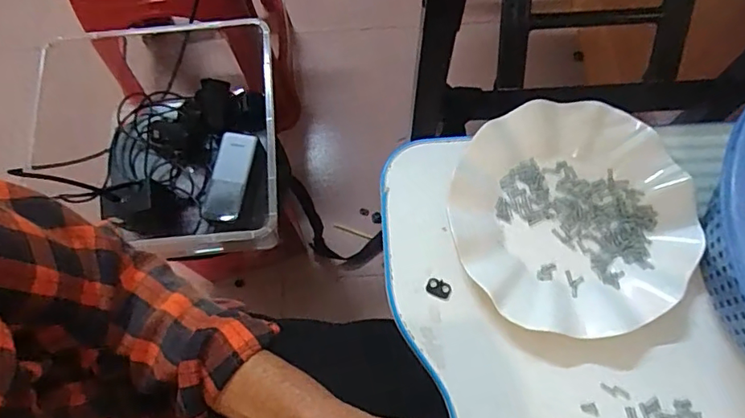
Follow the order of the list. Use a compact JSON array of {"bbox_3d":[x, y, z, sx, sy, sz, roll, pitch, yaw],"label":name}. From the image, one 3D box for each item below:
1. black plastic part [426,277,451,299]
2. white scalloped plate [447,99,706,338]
[{"bbox_3d":[0.050,0.060,0.395,0.018,0.004,0.012,20,73,9],"label":"black plastic part"},{"bbox_3d":[0.150,0.003,0.400,0.174,0.020,0.176,2,71,3],"label":"white scalloped plate"}]

